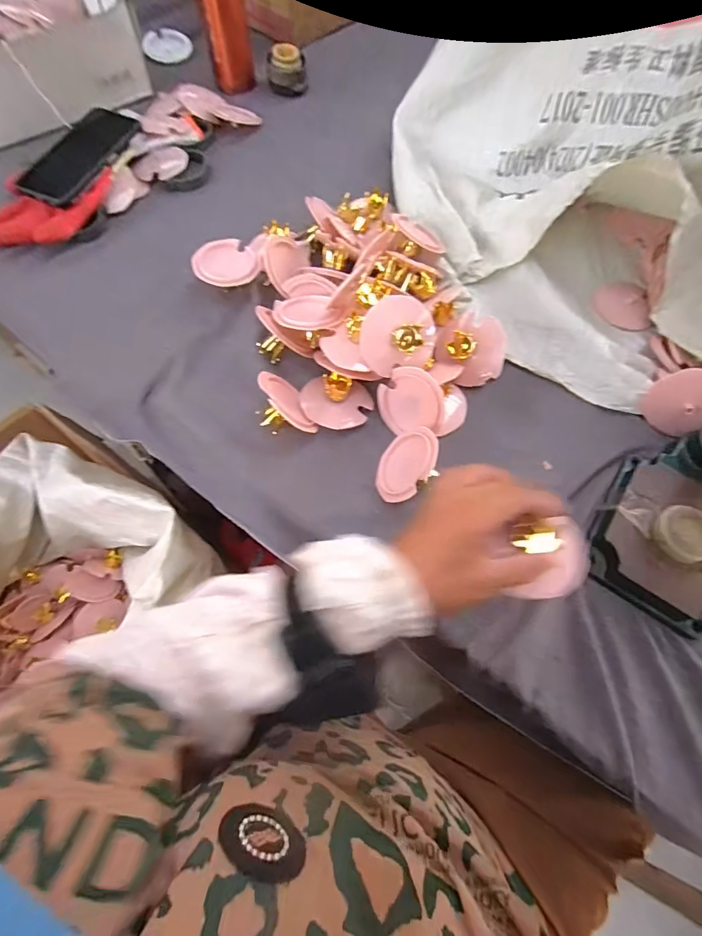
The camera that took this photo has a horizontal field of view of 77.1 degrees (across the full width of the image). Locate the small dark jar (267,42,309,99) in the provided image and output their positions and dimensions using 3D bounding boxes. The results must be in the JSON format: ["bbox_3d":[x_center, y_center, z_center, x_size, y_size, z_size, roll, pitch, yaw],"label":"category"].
[{"bbox_3d":[-0.104,-0.651,0.723,0.061,0.054,0.061,0,66,-1],"label":"small dark jar"}]

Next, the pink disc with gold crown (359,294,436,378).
[{"bbox_3d":[0.050,-0.125,0.425,0.080,0.030,0.074,-7,111,-20],"label":"pink disc with gold crown"}]

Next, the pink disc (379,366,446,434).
[{"bbox_3d":[0.058,-0.067,0.442,0.014,0.072,0.065,-28,111,-46],"label":"pink disc"}]

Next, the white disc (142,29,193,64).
[{"bbox_3d":[-0.324,-0.748,0.779,0.080,0.008,0.075,-9,78,-16],"label":"white disc"}]

